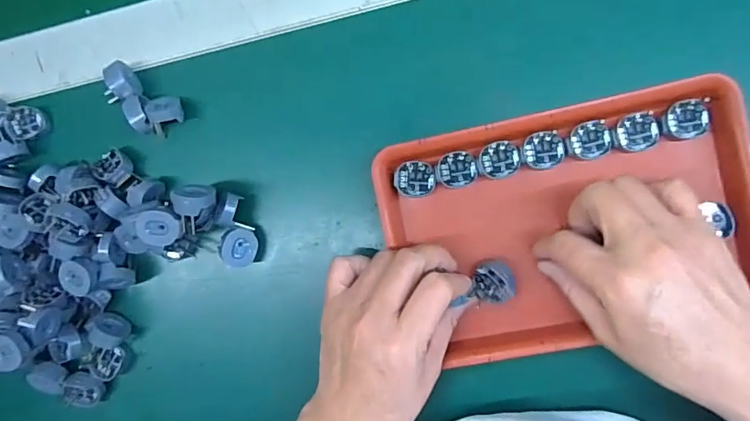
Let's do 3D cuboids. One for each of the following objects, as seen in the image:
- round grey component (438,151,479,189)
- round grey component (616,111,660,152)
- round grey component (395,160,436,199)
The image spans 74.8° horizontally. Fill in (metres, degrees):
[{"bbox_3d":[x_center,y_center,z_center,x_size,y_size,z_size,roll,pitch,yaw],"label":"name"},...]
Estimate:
[{"bbox_3d":[0.058,-0.028,0.342,0.027,0.005,0.025,2,91,9],"label":"round grey component"},{"bbox_3d":[0.174,-0.052,0.324,0.025,0.005,0.025,0,91,9],"label":"round grey component"},{"bbox_3d":[0.028,-0.022,0.346,0.028,0.007,0.025,5,91,9],"label":"round grey component"}]

